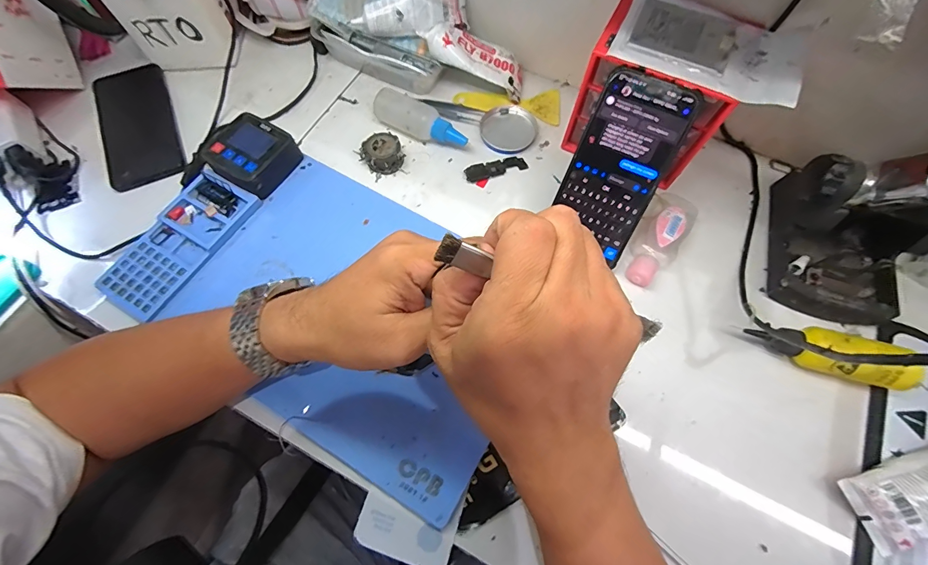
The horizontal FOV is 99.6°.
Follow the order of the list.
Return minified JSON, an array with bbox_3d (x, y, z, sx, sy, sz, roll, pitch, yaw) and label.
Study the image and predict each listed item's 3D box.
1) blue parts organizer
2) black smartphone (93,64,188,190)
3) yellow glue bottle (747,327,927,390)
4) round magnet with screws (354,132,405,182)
[{"bbox_3d":[-0.273,-0.040,0.377,0.068,0.018,0.148,29,70,12],"label":"blue parts organizer"},{"bbox_3d":[-0.379,-0.186,0.456,0.084,0.017,0.179,-26,69,-12],"label":"black smartphone"},{"bbox_3d":[0.303,0.058,0.331,0.115,0.040,0.032,16,68,7],"label":"yellow glue bottle"},{"bbox_3d":[-0.088,-0.137,0.418,0.041,0.024,0.038,-30,70,-12],"label":"round magnet with screws"}]

